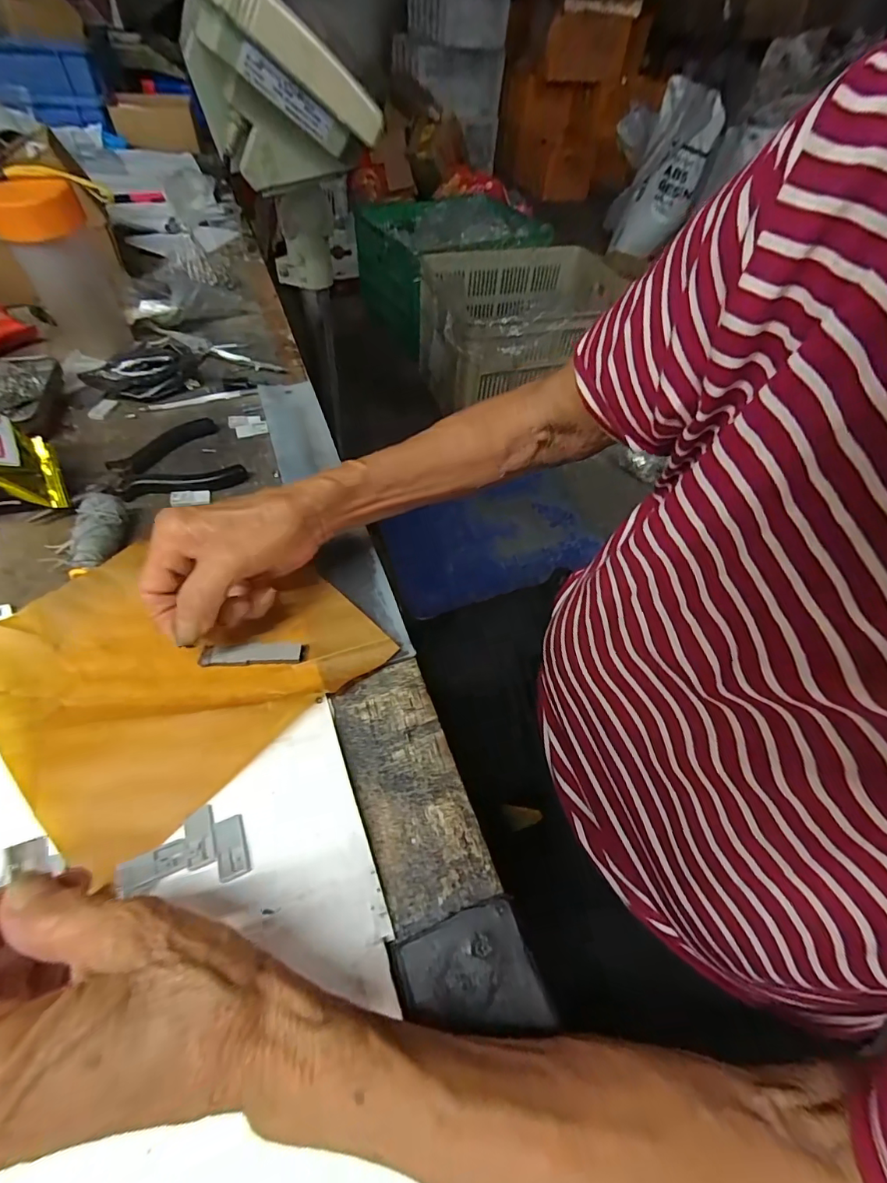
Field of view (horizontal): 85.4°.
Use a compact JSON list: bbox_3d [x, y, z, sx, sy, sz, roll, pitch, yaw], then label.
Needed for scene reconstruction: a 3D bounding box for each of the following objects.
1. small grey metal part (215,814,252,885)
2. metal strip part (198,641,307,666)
[{"bbox_3d":[-0.105,0.126,0.237,0.014,0.004,0.028,-18,56,-17],"label":"small grey metal part"},{"bbox_3d":[-0.121,0.040,0.305,0.066,0.006,0.013,-1,52,-5],"label":"metal strip part"}]

